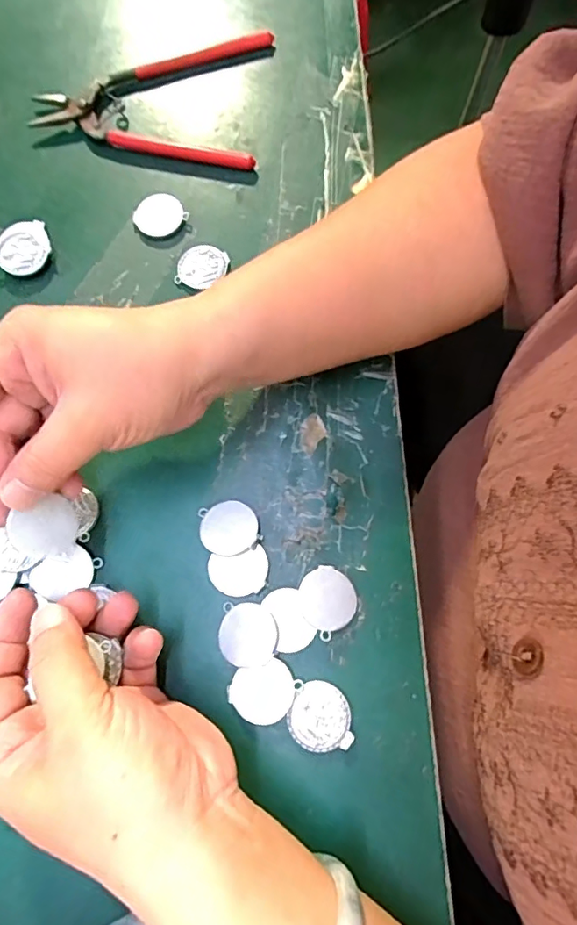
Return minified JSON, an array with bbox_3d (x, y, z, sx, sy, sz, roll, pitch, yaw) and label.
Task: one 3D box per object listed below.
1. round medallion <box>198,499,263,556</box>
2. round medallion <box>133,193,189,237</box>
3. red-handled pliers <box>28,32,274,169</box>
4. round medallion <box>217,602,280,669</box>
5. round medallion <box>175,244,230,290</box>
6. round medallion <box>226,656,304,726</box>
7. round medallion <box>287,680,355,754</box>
[{"bbox_3d":[-0.031,0.033,0.265,0.029,0.004,0.030,1,63,-3],"label":"round medallion"},{"bbox_3d":[-0.080,-0.153,0.320,0.031,0.004,0.027,-29,75,-6],"label":"round medallion"},{"bbox_3d":[-0.089,-0.253,0.350,0.150,0.010,0.109,10,75,5],"label":"red-handled pliers"},{"bbox_3d":[-0.020,0.083,0.249,0.029,0.004,0.029,-1,74,2],"label":"round medallion"},{"bbox_3d":[-0.052,-0.118,0.311,0.027,0.004,0.029,-1,74,2],"label":"round medallion"},{"bbox_3d":[-0.012,0.107,0.243,0.029,0.004,0.029,-1,74,2],"label":"round medallion"},{"bbox_3d":[0.016,0.119,0.241,0.030,0.004,0.028,-1,74,2],"label":"round medallion"}]

